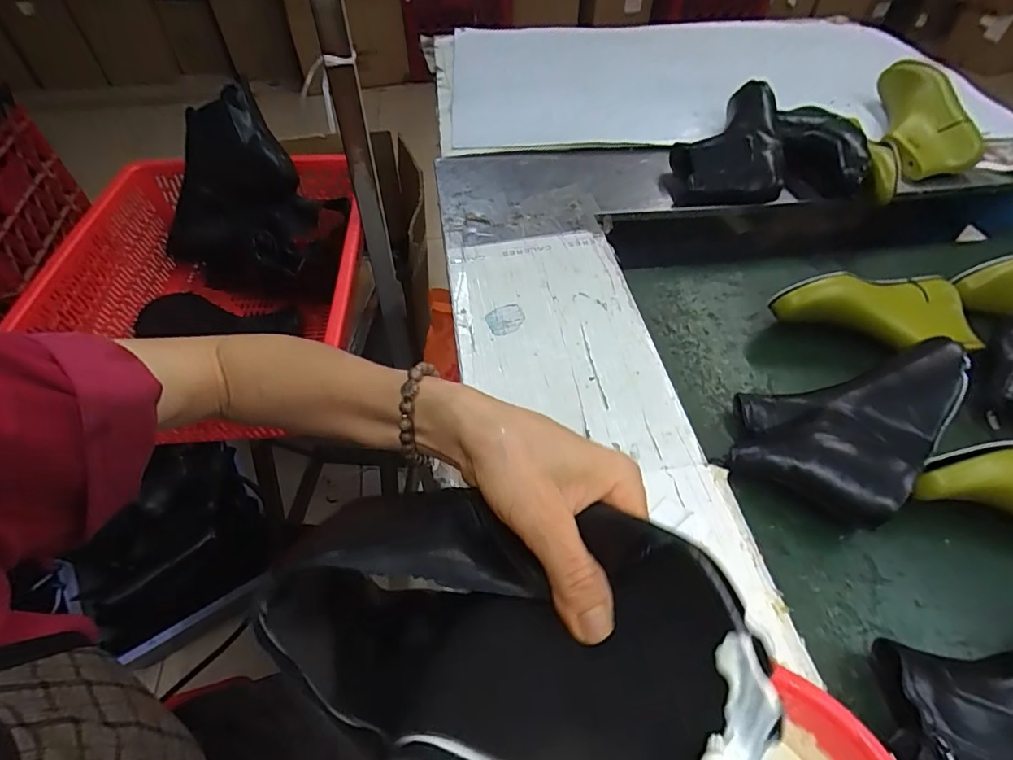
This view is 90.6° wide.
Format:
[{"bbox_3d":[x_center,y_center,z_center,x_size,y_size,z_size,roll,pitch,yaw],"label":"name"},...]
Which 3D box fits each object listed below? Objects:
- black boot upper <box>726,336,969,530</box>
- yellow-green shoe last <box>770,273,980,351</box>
[{"bbox_3d":[0.357,0.033,0.542,0.171,0.070,0.266,32,58,24],"label":"black boot upper"},{"bbox_3d":[0.459,-0.072,0.626,0.247,0.081,0.107,-6,51,-4],"label":"yellow-green shoe last"}]

